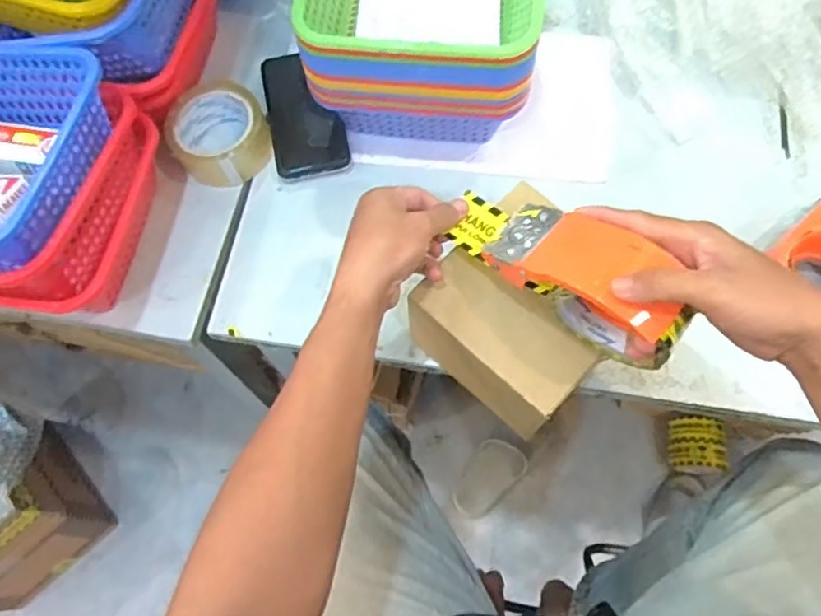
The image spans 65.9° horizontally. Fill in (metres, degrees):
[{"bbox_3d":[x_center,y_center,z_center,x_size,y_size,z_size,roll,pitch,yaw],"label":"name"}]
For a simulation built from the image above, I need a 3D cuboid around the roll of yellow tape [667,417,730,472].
[{"bbox_3d":[0.545,0.268,1.227,0.092,0.105,0.097,3,68,3],"label":"roll of yellow tape"}]

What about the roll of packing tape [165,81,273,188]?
[{"bbox_3d":[-0.207,-0.194,0.692,0.100,0.059,0.109,-1,68,1],"label":"roll of packing tape"}]

